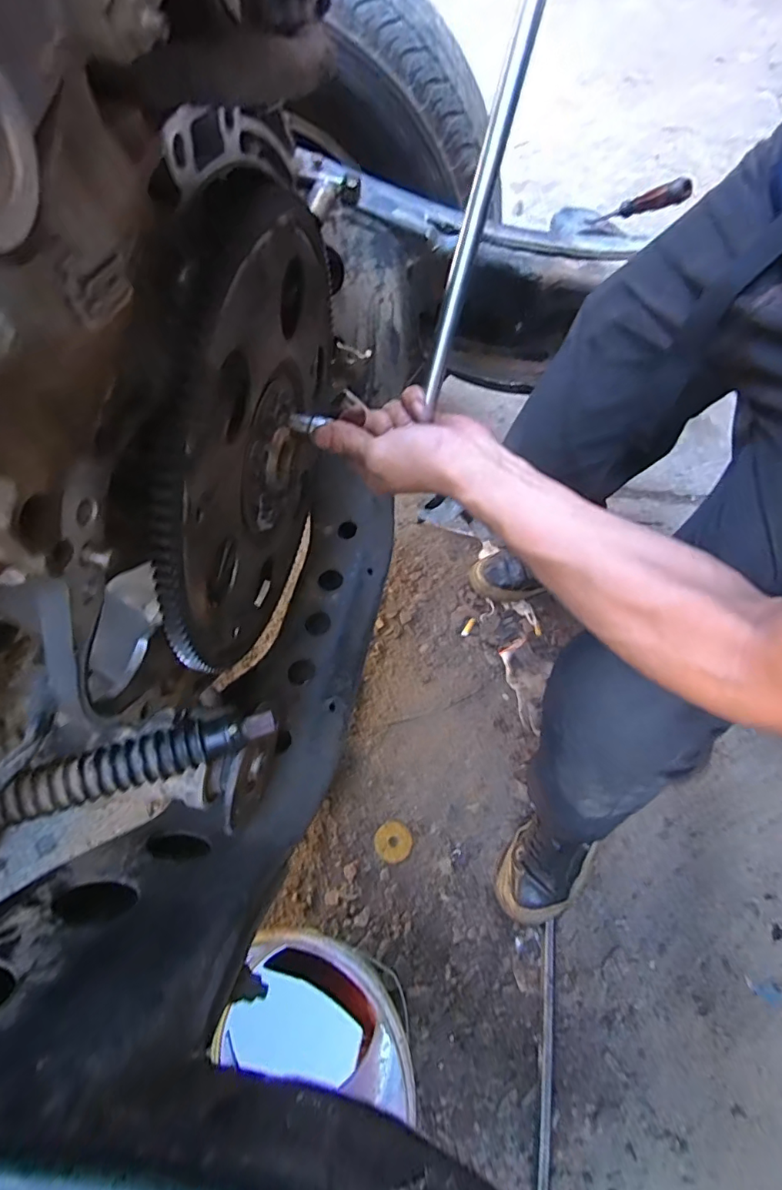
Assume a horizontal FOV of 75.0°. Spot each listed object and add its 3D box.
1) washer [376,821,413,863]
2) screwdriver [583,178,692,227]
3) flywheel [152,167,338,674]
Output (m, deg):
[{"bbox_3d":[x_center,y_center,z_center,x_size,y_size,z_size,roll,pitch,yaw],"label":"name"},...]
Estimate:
[{"bbox_3d":[0.004,0.388,0.803,0.056,0.006,0.056,2,60,-3],"label":"washer"},{"bbox_3d":[0.340,-0.545,0.717,0.020,0.026,0.171,-25,30,-17],"label":"screwdriver"},{"bbox_3d":[-0.091,-0.110,0.367,0.048,0.260,0.312,7,60,-1],"label":"flywheel"}]

